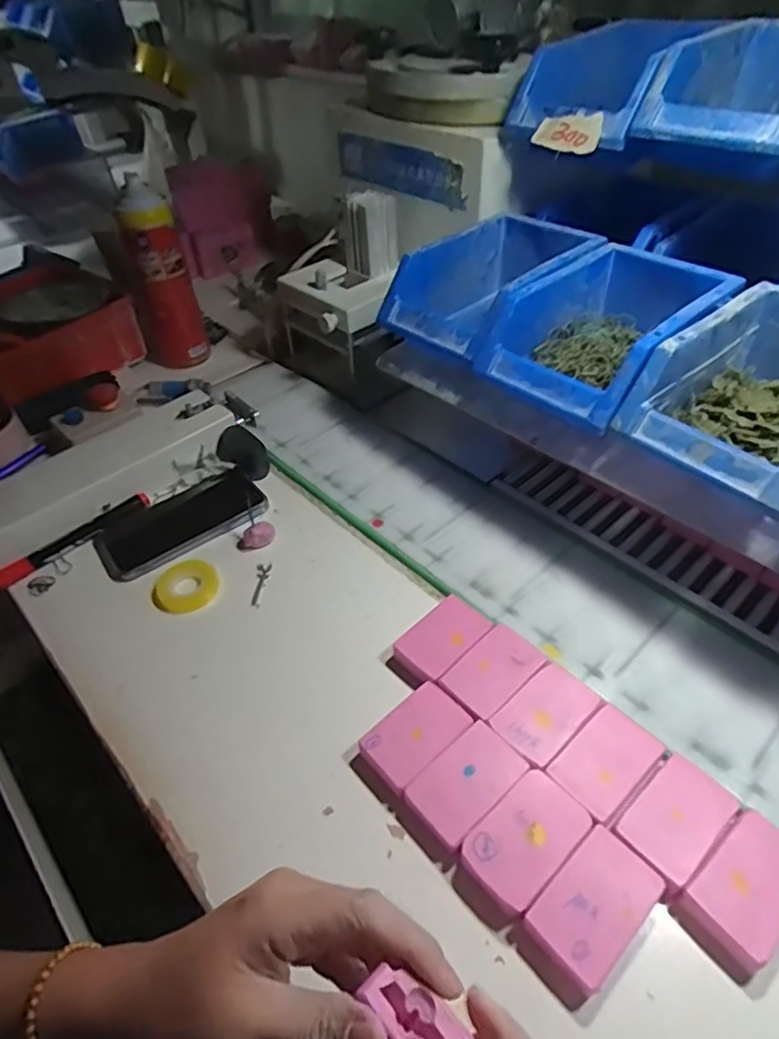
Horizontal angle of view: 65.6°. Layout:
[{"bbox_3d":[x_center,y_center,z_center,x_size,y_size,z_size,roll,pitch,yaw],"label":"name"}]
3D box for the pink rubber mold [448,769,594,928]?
[{"bbox_3d":[0.077,0.191,0.353,0.079,0.022,0.046,-33,51,-26],"label":"pink rubber mold"}]

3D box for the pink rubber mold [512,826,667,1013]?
[{"bbox_3d":[0.109,0.214,0.329,0.078,0.019,0.045,-32,51,-26],"label":"pink rubber mold"}]

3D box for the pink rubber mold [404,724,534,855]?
[{"bbox_3d":[0.049,0.168,0.380,0.071,0.020,0.044,-33,51,-27],"label":"pink rubber mold"}]

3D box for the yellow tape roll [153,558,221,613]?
[{"bbox_3d":[-0.173,0.056,0.512,0.051,0.010,0.048,-2,44,2],"label":"yellow tape roll"}]

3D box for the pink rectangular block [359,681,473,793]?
[{"bbox_3d":[0.018,0.146,0.403,0.067,0.020,0.042,-34,52,-27],"label":"pink rectangular block"}]

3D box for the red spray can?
[{"bbox_3d":[-0.291,-0.299,0.760,0.078,0.206,0.070,-20,47,-16],"label":"red spray can"}]

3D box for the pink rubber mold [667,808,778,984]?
[{"bbox_3d":[0.196,0.202,0.330,0.075,0.018,0.045,-31,50,-25],"label":"pink rubber mold"}]

